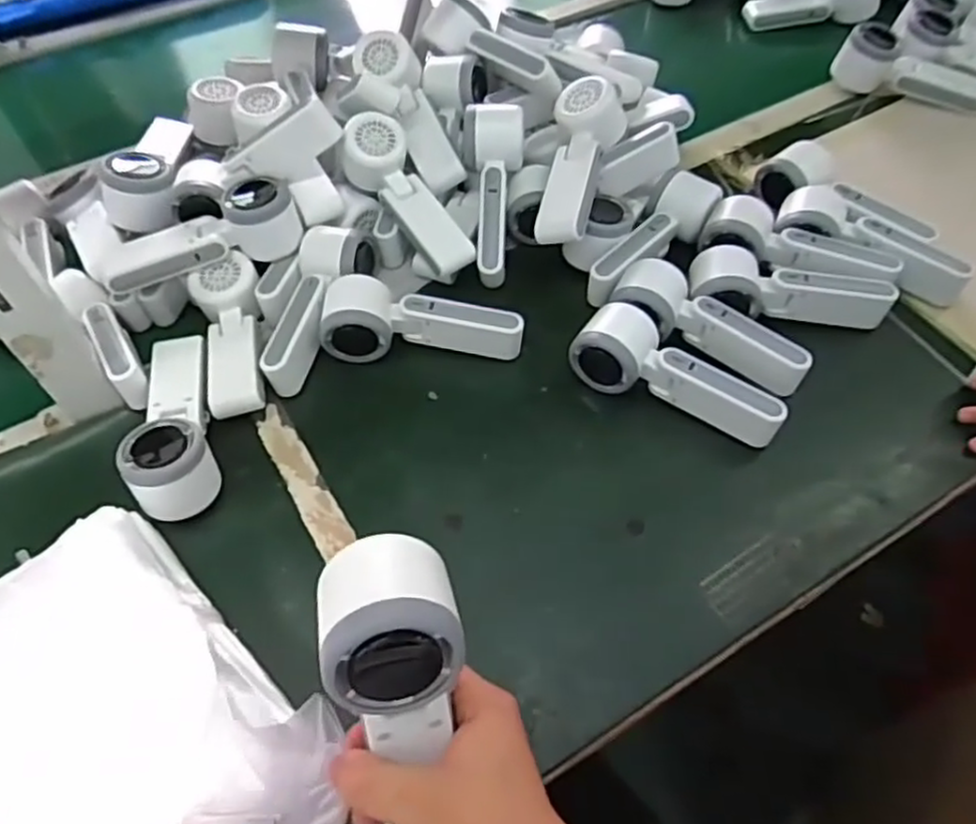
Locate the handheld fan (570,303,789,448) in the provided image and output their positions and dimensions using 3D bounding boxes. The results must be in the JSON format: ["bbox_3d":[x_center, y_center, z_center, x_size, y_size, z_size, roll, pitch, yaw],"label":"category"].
[{"bbox_3d":[0.151,-0.032,0.569,0.170,0.049,0.064,20,58,15],"label":"handheld fan"}]

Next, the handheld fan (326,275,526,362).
[{"bbox_3d":[-0.054,-0.076,0.606,0.166,0.049,0.060,1,55,2],"label":"handheld fan"}]

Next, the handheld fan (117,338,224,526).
[{"bbox_3d":[-0.243,0.003,0.549,0.060,0.057,0.163,-16,56,-9],"label":"handheld fan"}]

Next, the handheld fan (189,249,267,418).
[{"bbox_3d":[-0.211,-0.060,0.598,0.057,0.048,0.149,-16,56,-10],"label":"handheld fan"}]

